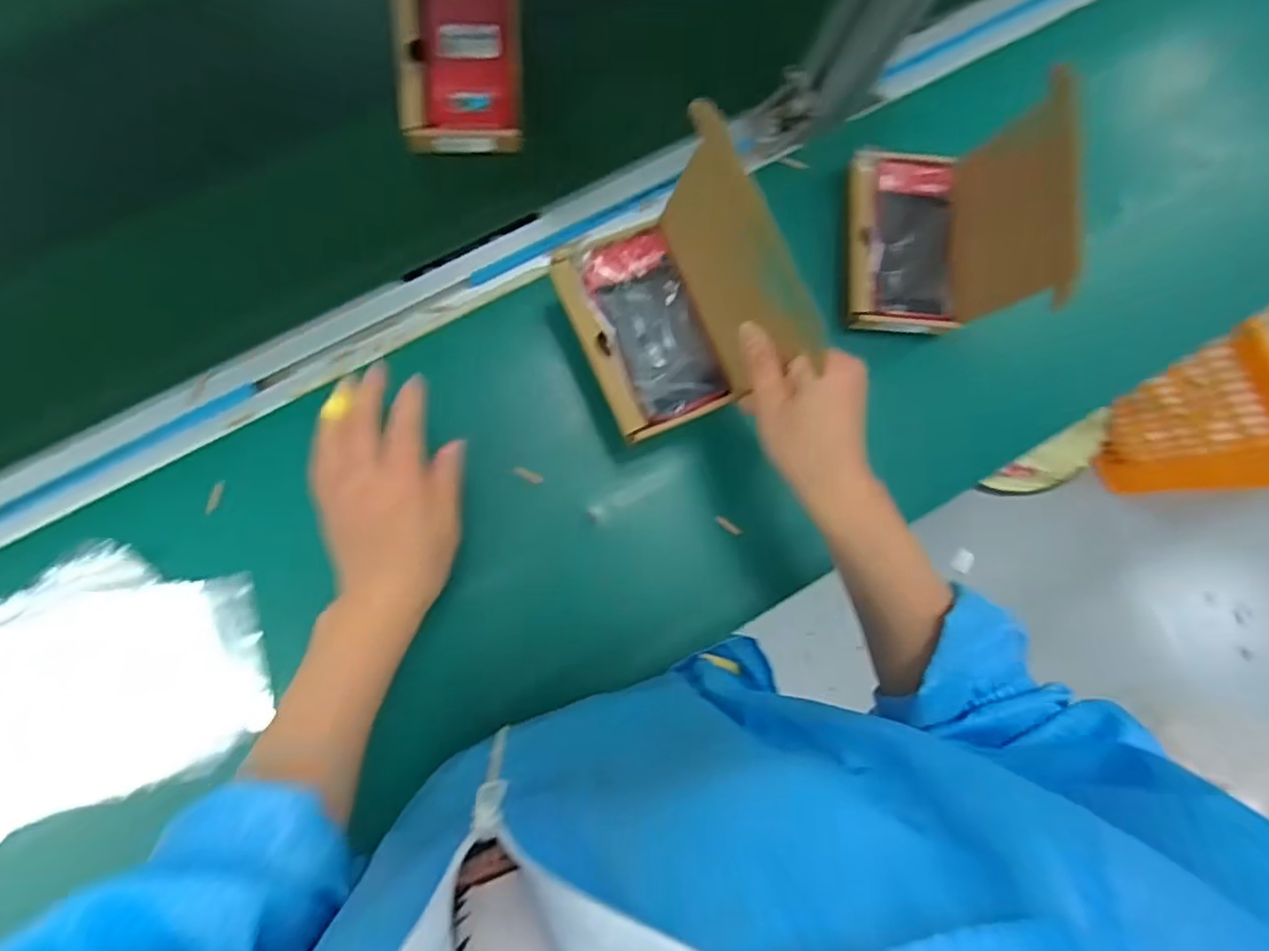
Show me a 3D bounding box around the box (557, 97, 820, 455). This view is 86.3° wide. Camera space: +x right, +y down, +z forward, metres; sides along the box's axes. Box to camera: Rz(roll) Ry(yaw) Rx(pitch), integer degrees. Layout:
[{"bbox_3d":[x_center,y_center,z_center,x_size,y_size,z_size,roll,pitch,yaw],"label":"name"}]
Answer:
[{"bbox_3d":[0.023,-0.107,0.406,0.111,0.103,0.135,-24,87,-6],"label":"box"}]

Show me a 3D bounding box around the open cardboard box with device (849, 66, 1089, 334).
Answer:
[{"bbox_3d":[0.222,-0.185,0.481,0.111,0.132,0.141,3,85,-6],"label":"open cardboard box with device"}]

